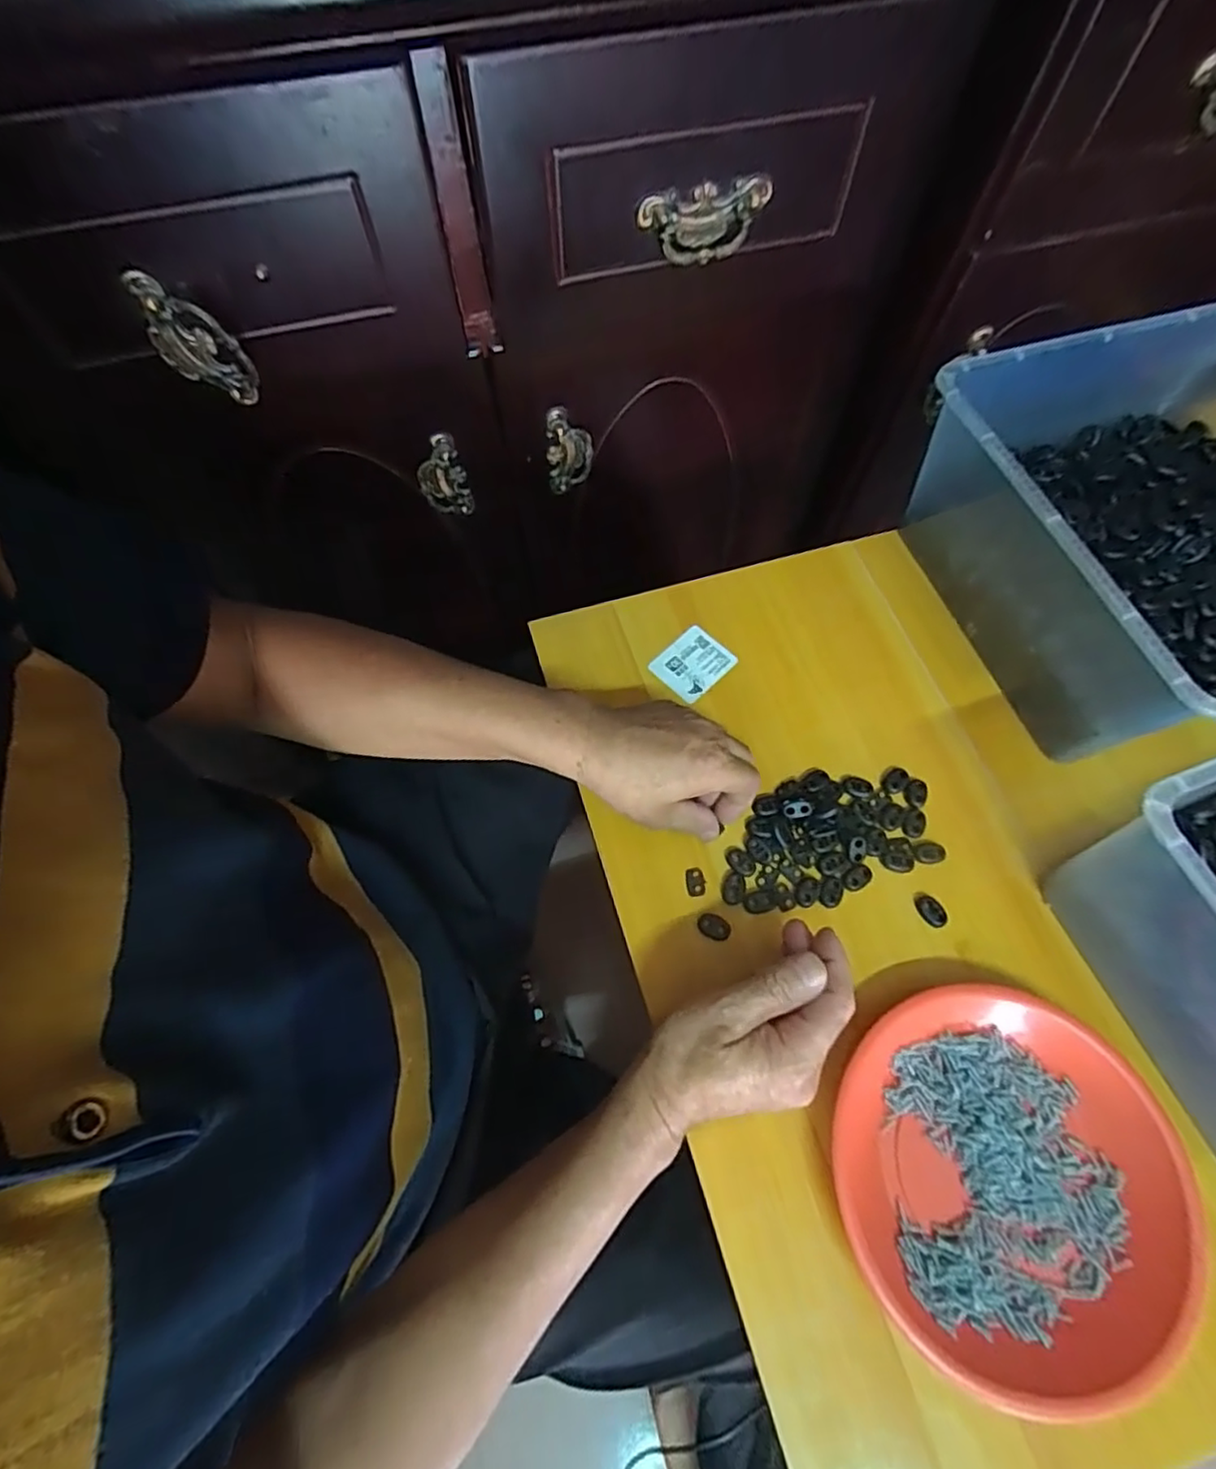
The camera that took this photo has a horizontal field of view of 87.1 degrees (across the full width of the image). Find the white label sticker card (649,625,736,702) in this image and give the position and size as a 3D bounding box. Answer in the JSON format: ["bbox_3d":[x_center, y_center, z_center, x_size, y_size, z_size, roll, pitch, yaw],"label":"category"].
[{"bbox_3d":[0.069,-0.057,0.516,0.057,0.004,0.048,-43,77,-14],"label":"white label sticker card"}]

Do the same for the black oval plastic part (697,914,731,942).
[{"bbox_3d":[0.071,0.129,0.428,0.022,0.004,0.016,32,70,12],"label":"black oval plastic part"}]

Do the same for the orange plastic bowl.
[{"bbox_3d":[0.223,0.246,0.360,0.179,0.028,0.185,0,66,0],"label":"orange plastic bowl"}]

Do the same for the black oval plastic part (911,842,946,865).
[{"bbox_3d":[0.225,0.083,0.449,0.022,0.007,0.014,-1,66,-1],"label":"black oval plastic part"}]

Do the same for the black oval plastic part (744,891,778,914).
[{"bbox_3d":[0.104,0.114,0.435,0.023,0.004,0.014,-10,67,-5],"label":"black oval plastic part"}]

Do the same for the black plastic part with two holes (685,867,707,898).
[{"bbox_3d":[0.060,0.101,0.439,0.013,0.004,0.019,-10,67,-5],"label":"black plastic part with two holes"}]

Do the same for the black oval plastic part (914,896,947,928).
[{"bbox_3d":[0.218,0.119,0.430,0.013,0.006,0.022,-28,70,-12],"label":"black oval plastic part"}]

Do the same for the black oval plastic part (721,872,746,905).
[{"bbox_3d":[0.087,0.105,0.439,0.015,0.004,0.022,17,67,7],"label":"black oval plastic part"}]

